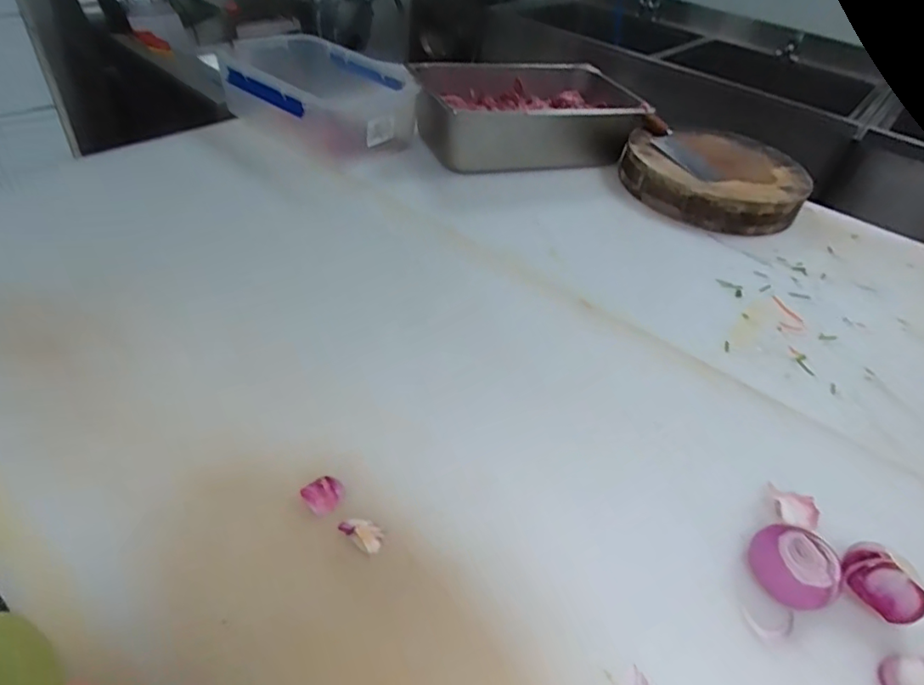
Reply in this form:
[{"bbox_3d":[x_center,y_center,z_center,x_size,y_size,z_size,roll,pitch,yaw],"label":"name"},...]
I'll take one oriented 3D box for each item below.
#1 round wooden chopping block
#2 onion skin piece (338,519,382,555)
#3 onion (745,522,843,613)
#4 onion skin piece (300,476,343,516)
[{"bbox_3d":[0.572,-0.384,1.264,0.399,0.104,0.357,16,42,8],"label":"round wooden chopping block"},{"bbox_3d":[-0.103,0.199,0.568,0.045,0.017,0.027,31,46,22],"label":"onion skin piece"},{"bbox_3d":[0.346,0.233,0.566,0.079,0.049,0.067,23,44,15],"label":"onion"},{"bbox_3d":[-0.148,0.164,0.589,0.042,0.005,0.039,5,42,-5],"label":"onion skin piece"}]

